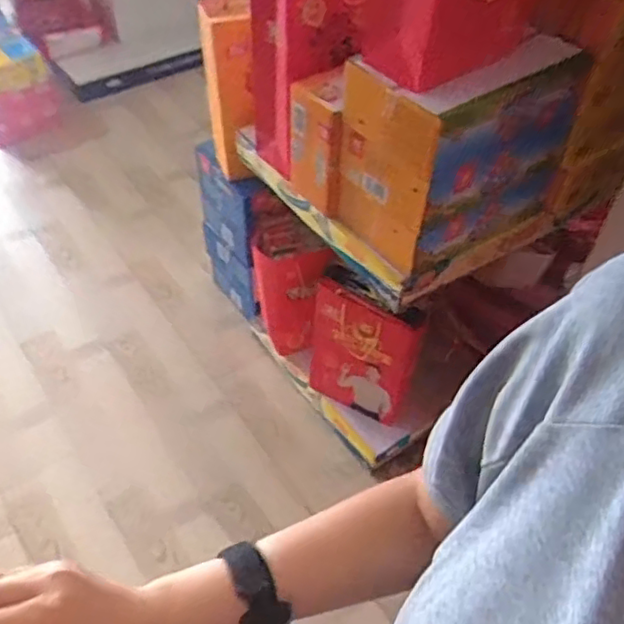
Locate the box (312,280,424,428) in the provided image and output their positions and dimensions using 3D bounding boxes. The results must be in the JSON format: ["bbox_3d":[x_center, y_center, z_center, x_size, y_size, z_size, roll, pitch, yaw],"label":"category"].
[{"bbox_3d":[0.116,0.102,1.494,0.282,0.349,0.072,25,52,18],"label":"box"}]

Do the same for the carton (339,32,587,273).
[{"bbox_3d":[0.242,-0.263,1.066,0.338,0.315,0.195,-26,55,-23],"label":"carton"}]

